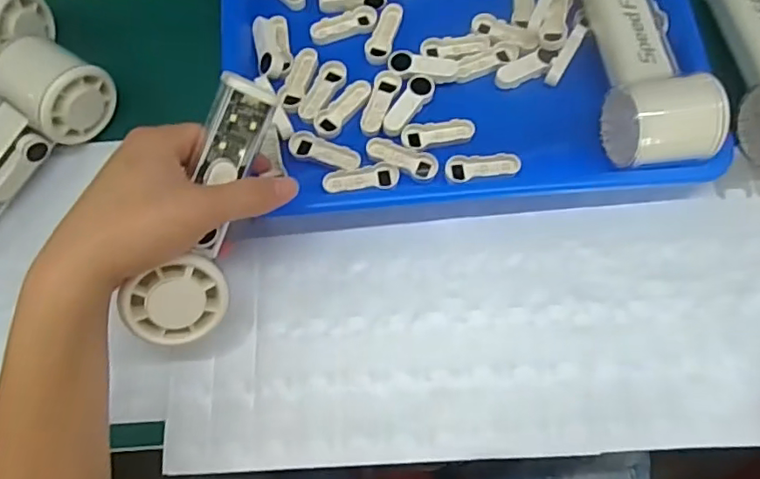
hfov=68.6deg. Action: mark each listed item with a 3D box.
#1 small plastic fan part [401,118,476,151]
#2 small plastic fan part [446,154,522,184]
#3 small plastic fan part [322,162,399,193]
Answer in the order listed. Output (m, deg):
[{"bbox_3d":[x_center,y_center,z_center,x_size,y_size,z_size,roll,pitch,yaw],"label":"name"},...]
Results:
[{"bbox_3d":[0.040,-0.074,0.386,0.049,0.005,0.018,-12,72,-2],"label":"small plastic fan part"},{"bbox_3d":[0.070,-0.049,0.379,0.050,0.006,0.017,-3,72,1],"label":"small plastic fan part"},{"bbox_3d":[-0.013,-0.042,0.376,0.050,0.005,0.017,-7,72,-1],"label":"small plastic fan part"}]

